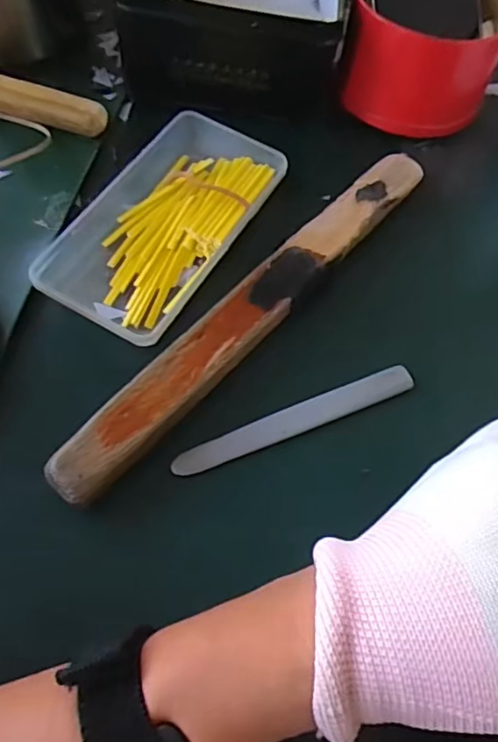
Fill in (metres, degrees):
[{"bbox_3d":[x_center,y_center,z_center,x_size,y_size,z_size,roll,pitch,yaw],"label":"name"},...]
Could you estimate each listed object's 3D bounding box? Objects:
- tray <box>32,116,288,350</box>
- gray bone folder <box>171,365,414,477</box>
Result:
[{"bbox_3d":[-0.050,-0.088,0.329,0.087,0.024,0.152,28,66,9],"label":"tray"},{"bbox_3d":[0.024,0.024,0.291,0.130,0.006,0.016,-20,63,-9],"label":"gray bone folder"}]

